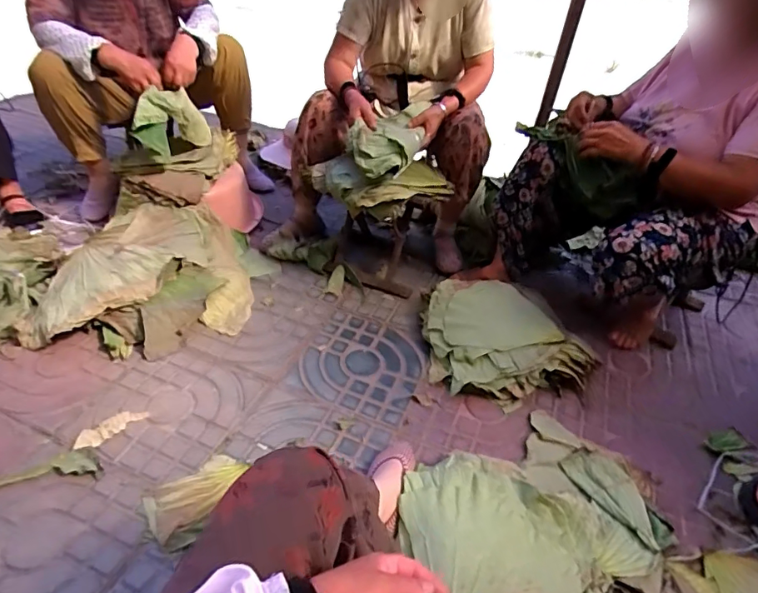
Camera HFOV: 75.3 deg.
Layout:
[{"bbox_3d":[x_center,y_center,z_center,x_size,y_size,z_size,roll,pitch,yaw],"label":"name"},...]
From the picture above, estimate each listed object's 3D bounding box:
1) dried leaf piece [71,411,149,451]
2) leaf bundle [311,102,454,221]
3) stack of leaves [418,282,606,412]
[{"bbox_3d":[-0.523,0.257,0.960,0.132,0.006,0.050,-23,45,-31],"label":"dried leaf piece"},{"bbox_3d":[0.001,-0.360,1.315,0.347,0.176,0.286,-9,42,-17],"label":"leaf bundle"},{"bbox_3d":[0.282,0.088,1.207,0.337,0.094,0.370,-9,39,-17],"label":"stack of leaves"}]

